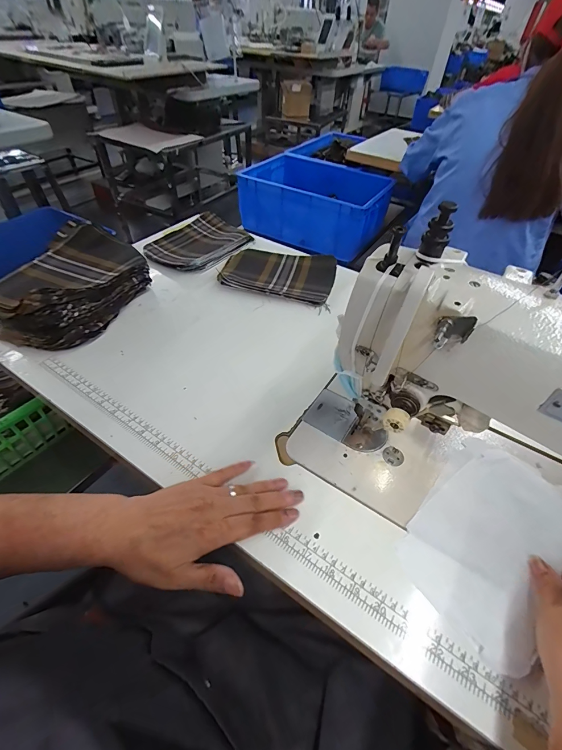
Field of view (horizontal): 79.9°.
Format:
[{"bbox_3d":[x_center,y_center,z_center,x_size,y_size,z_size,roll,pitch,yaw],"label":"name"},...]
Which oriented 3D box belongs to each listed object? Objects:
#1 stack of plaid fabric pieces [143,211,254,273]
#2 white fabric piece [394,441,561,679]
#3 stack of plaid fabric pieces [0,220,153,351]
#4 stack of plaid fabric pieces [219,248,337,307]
[{"bbox_3d":[-0.165,-0.278,0.689,0.144,0.020,0.197,26,51,18],"label":"stack of plaid fabric pieces"},{"bbox_3d":[0.214,0.157,0.338,0.199,0.006,0.134,-31,54,-26],"label":"white fabric piece"},{"bbox_3d":[-0.312,-0.137,0.513,0.144,0.089,0.217,15,49,10],"label":"stack of plaid fabric pieces"},{"bbox_3d":[-0.003,-0.195,0.633,0.204,0.014,0.141,10,48,5],"label":"stack of plaid fabric pieces"}]

